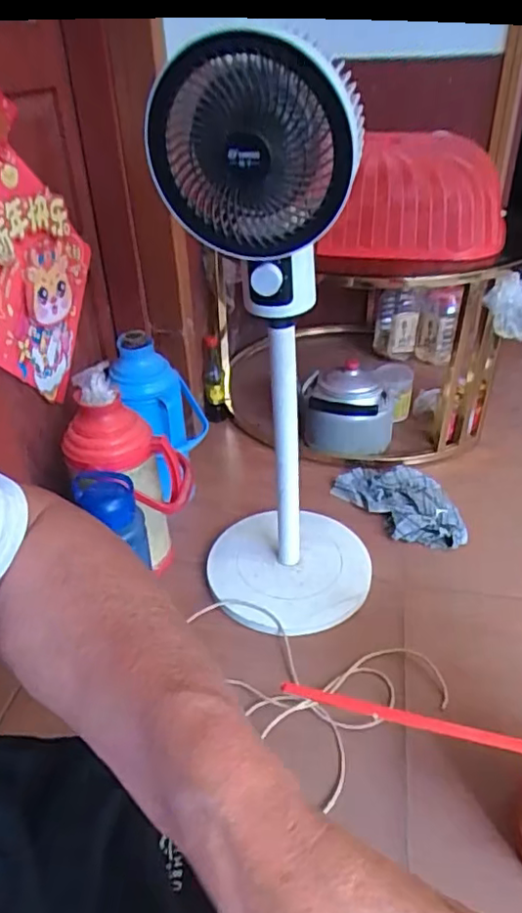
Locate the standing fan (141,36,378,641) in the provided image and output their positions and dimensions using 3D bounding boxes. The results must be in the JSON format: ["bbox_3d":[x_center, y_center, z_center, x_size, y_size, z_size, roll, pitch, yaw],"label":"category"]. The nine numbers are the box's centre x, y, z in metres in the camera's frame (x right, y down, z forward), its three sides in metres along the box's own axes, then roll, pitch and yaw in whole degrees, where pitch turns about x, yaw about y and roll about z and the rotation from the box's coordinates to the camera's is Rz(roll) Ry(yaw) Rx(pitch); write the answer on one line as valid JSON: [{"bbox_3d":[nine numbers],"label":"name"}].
[{"bbox_3d":[0.030,-0.094,0.869,0.272,0.804,0.295,7,36,13],"label":"standing fan"}]

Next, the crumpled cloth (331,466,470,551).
[{"bbox_3d":[0.282,0.097,1.253,0.261,0.060,0.217,2,35,7],"label":"crumpled cloth"}]

